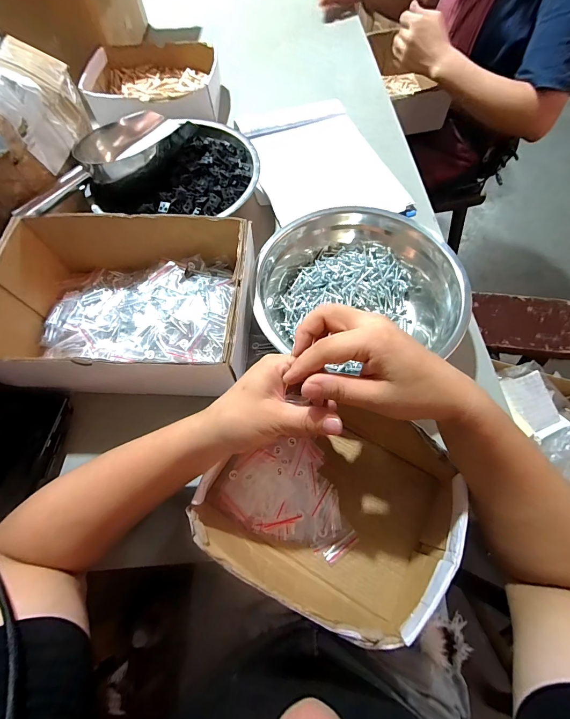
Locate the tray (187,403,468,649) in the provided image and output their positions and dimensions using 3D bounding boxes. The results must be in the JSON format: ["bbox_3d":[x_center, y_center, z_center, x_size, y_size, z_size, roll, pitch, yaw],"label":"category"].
[{"bbox_3d":[0.044,0.133,0.314,0.220,0.067,0.181,23,68,11],"label":"tray"}]

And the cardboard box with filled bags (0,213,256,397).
[{"bbox_3d":[-0.189,-0.069,0.387,0.290,0.089,0.213,2,66,2],"label":"cardboard box with filled bags"}]

